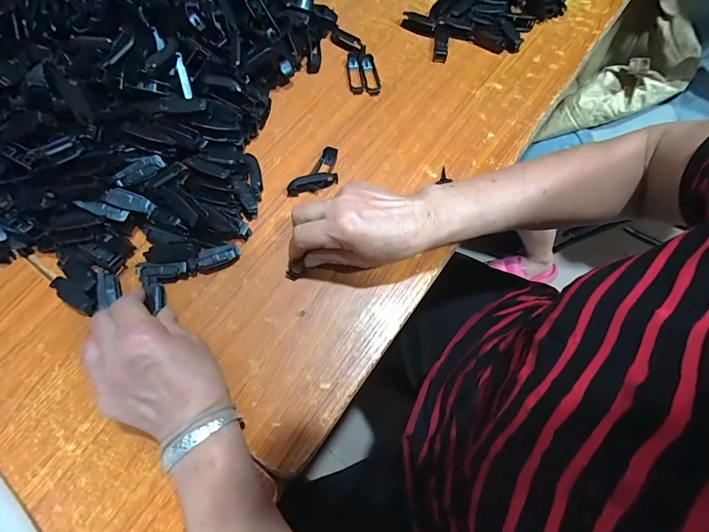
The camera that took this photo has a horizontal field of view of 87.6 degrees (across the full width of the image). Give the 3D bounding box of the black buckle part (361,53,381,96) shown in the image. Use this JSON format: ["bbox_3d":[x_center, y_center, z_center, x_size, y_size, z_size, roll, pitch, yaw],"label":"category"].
[{"bbox_3d":[0.021,-0.240,0.462,0.019,0.012,0.053,-8,70,-4],"label":"black buckle part"}]

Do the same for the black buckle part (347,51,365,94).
[{"bbox_3d":[0.001,-0.243,0.463,0.020,0.012,0.061,-6,69,-3],"label":"black buckle part"}]

